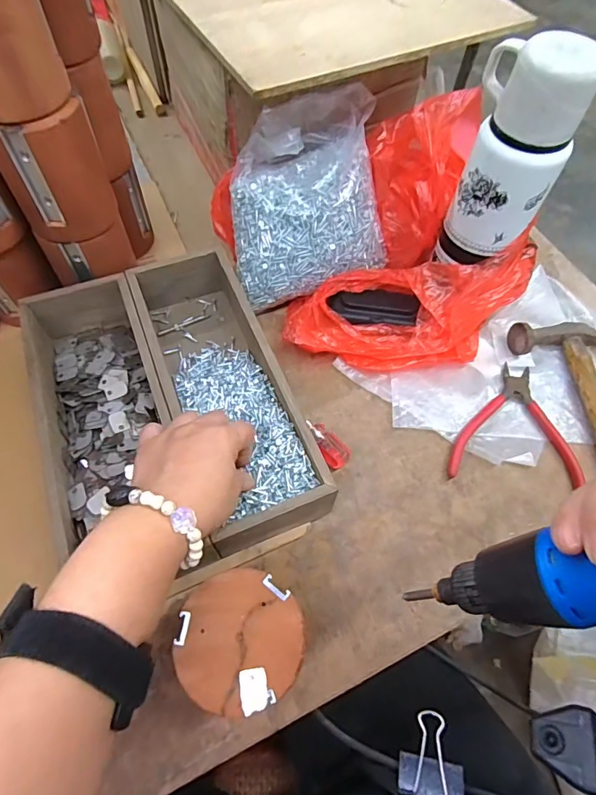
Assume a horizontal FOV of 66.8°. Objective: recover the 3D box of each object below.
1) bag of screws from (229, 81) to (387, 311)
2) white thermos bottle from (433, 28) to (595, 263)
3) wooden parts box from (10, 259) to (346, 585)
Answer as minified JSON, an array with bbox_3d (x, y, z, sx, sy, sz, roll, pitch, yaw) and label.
[{"bbox_3d":[0.009,-0.208,0.478,0.169,0.062,0.194,-12,101,0],"label":"bag of screws"},{"bbox_3d":[0.179,-0.198,0.386,0.076,0.178,0.061,14,61,4],"label":"white thermos bottle"},{"bbox_3d":[-0.113,0.006,0.401,0.205,0.059,0.287,-24,65,-16],"label":"wooden parts box"}]

